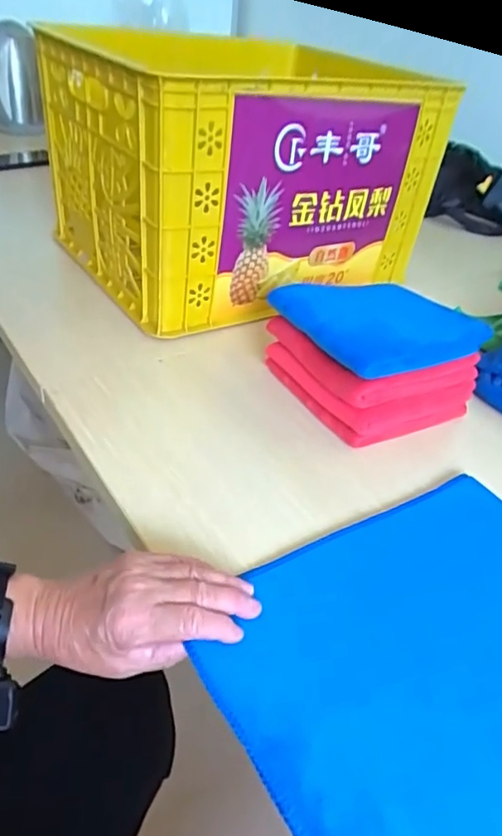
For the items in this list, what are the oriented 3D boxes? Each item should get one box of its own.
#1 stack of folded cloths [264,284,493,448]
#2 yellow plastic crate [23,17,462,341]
[{"bbox_3d":[0.134,-0.070,0.621,0.180,0.103,0.173,-11,41,-23],"label":"stack of folded cloths"},{"bbox_3d":[-0.011,-0.363,0.833,0.483,0.278,0.375,-20,45,-32],"label":"yellow plastic crate"}]

